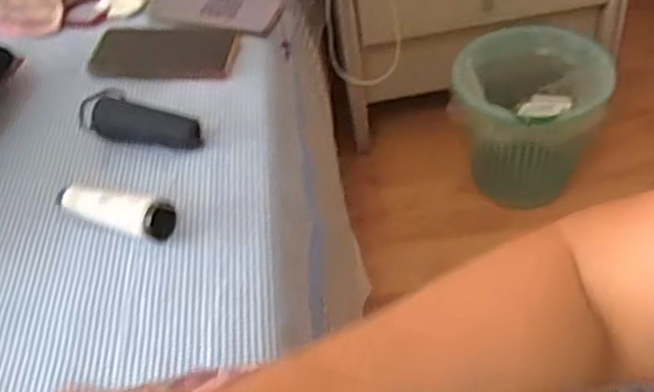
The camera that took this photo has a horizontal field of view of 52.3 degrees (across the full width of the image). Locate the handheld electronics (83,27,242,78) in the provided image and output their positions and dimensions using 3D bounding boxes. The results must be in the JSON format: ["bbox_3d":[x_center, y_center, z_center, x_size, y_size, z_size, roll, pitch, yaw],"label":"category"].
[{"bbox_3d":[-0.184,-0.167,0.756,0.157,0.011,0.092,-2,47,6],"label":"handheld electronics"}]

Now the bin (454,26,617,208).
[{"bbox_3d":[0.345,-0.137,1.161,0.234,0.261,0.255,13,50,20],"label":"bin"}]

